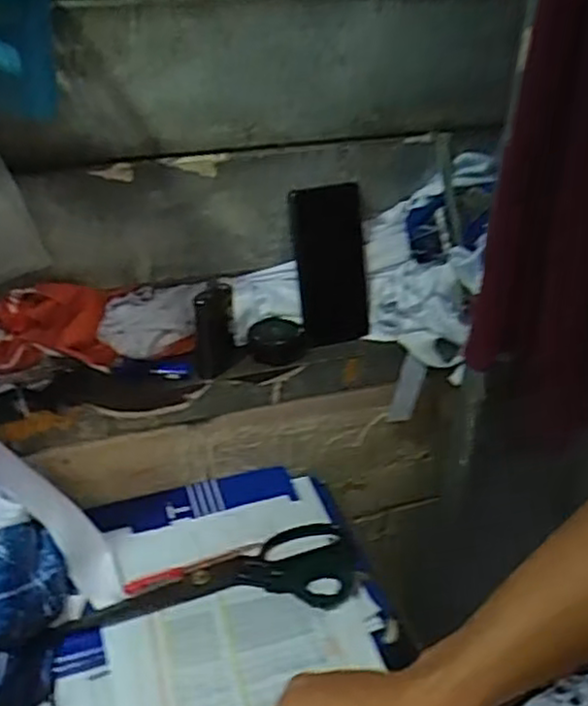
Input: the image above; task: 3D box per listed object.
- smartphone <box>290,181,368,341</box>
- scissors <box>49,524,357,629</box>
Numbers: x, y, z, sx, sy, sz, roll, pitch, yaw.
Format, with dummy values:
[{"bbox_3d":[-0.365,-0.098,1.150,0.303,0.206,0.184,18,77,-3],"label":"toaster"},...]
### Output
[{"bbox_3d":[0.041,-0.096,0.749,0.083,0.162,0.017,-12,13,-24],"label":"smartphone"},{"bbox_3d":[-0.077,0.219,0.681,0.275,0.020,0.100,-4,30,-6],"label":"scissors"}]

